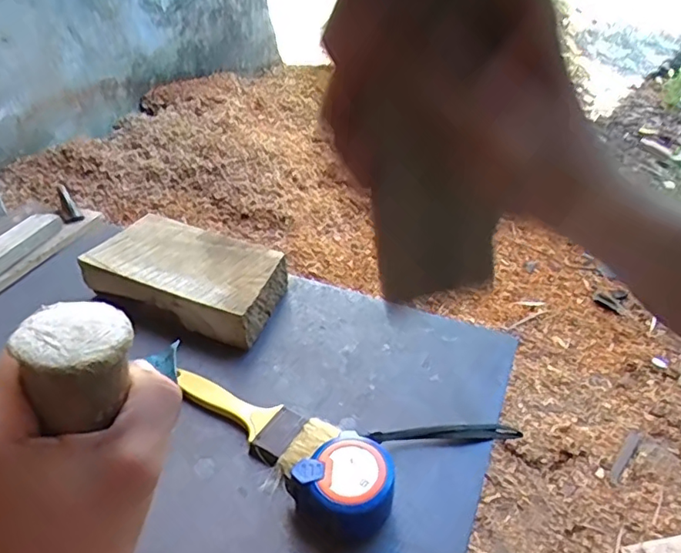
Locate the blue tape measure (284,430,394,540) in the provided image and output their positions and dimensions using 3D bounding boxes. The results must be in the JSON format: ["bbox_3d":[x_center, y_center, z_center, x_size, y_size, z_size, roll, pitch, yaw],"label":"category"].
[{"bbox_3d":[0.003,0.147,0.382,0.061,0.046,0.056,2,37,-1],"label":"blue tape measure"}]

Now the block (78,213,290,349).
[{"bbox_3d":[-0.158,-0.003,0.577,0.200,0.040,0.117,16,39,17],"label":"block"}]

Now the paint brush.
[{"bbox_3d":[-0.080,0.115,0.449,0.148,0.016,0.054,21,41,22],"label":"paint brush"}]

